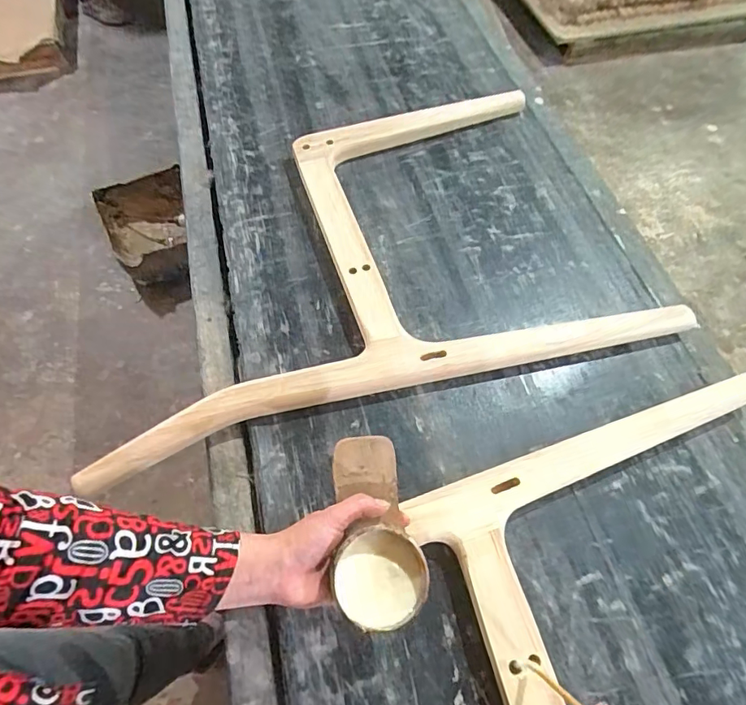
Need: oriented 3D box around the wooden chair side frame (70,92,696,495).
[{"bbox_3d":[-0.022,-0.158,0.711,0.740,0.041,0.513,-15,62,-8],"label":"wooden chair side frame"}]

